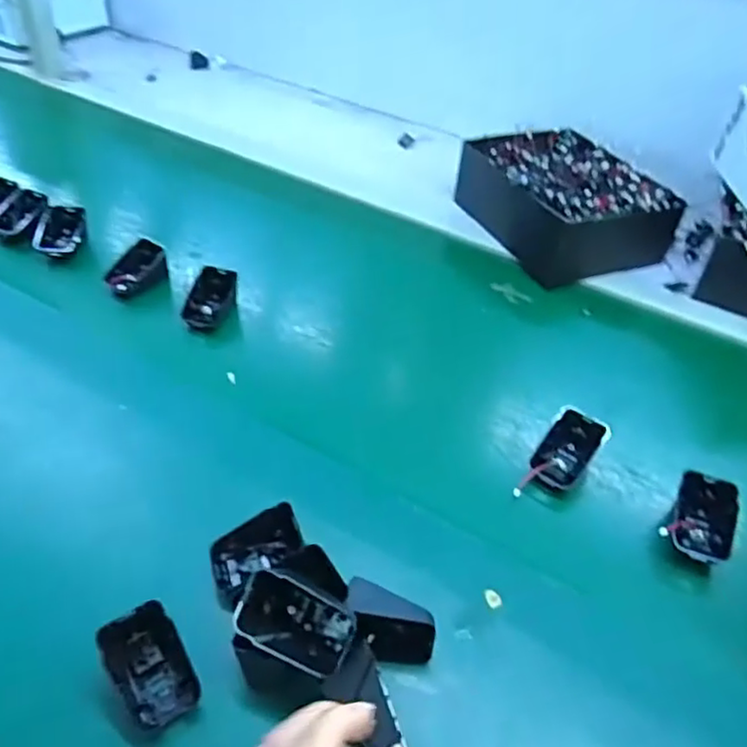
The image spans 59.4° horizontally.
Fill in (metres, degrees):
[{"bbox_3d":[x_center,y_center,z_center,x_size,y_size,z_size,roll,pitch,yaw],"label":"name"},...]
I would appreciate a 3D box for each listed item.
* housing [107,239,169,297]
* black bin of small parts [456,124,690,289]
[{"bbox_3d":[-0.259,-0.114,0.707,0.040,0.039,0.065,34,50,27],"label":"housing"},{"bbox_3d":[0.240,-0.222,0.838,0.178,0.095,0.214,-16,46,-21],"label":"black bin of small parts"}]

